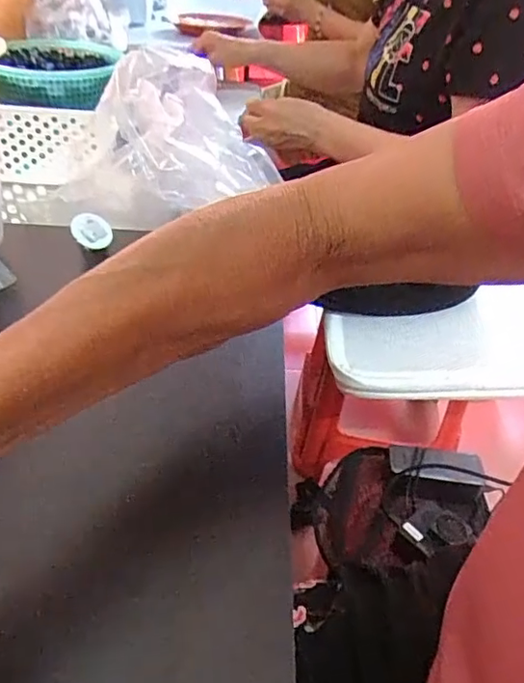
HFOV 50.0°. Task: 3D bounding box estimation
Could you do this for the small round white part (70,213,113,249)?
[{"bbox_3d":[-0.137,-0.089,0.454,0.030,0.028,0.005,-9,-3,-25],"label":"small round white part"}]

